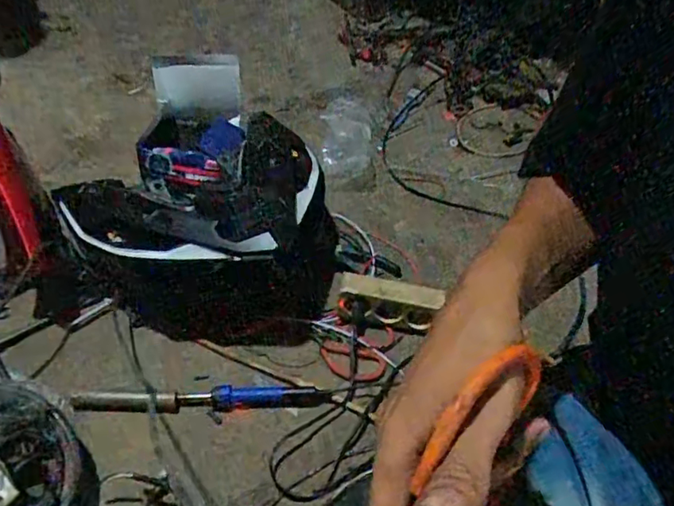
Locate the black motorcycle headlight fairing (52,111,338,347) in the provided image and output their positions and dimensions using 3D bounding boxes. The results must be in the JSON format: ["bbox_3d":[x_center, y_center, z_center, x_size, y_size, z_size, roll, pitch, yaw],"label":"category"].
[{"bbox_3d":[-0.189,-0.091,0.848,0.373,0.171,0.413,3,48,-1],"label":"black motorcycle headlight fairing"}]

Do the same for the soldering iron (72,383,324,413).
[{"bbox_3d":[-0.169,0.185,0.697,0.313,0.022,0.029,-1,48,-4],"label":"soldering iron"}]

